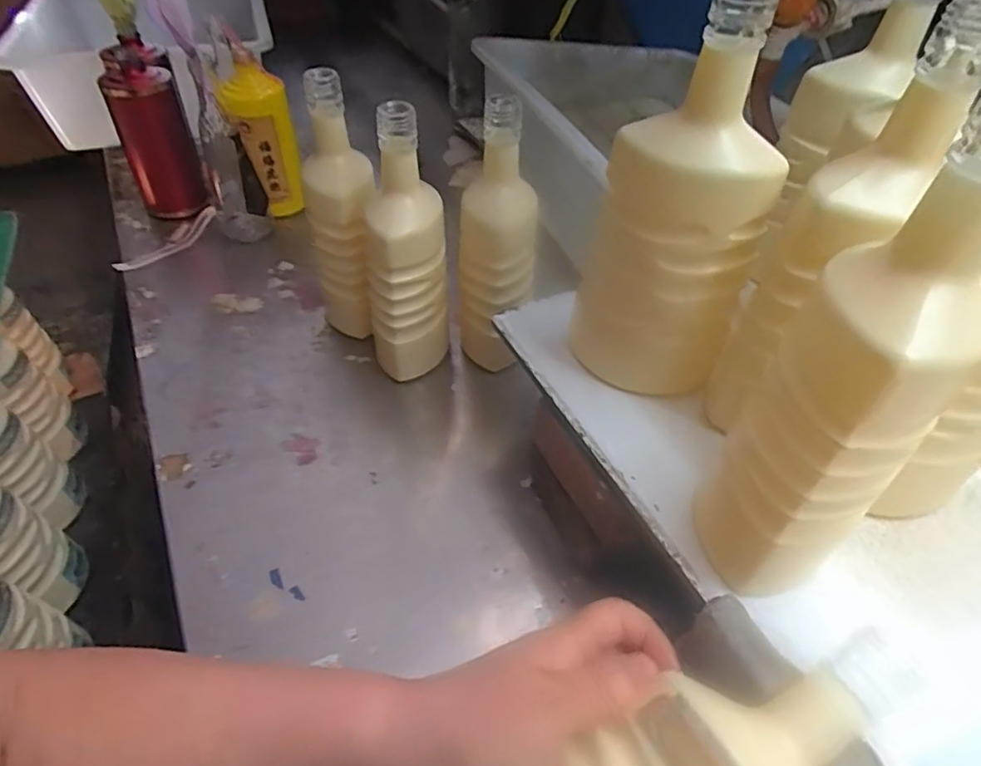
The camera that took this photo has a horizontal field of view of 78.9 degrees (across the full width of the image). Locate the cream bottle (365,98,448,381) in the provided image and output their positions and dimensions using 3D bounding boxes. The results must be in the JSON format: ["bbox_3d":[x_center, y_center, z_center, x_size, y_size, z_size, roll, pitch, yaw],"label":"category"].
[{"bbox_3d":[-0.078,-0.106,0.542,0.076,0.255,0.068,-2,48,0],"label":"cream bottle"}]

